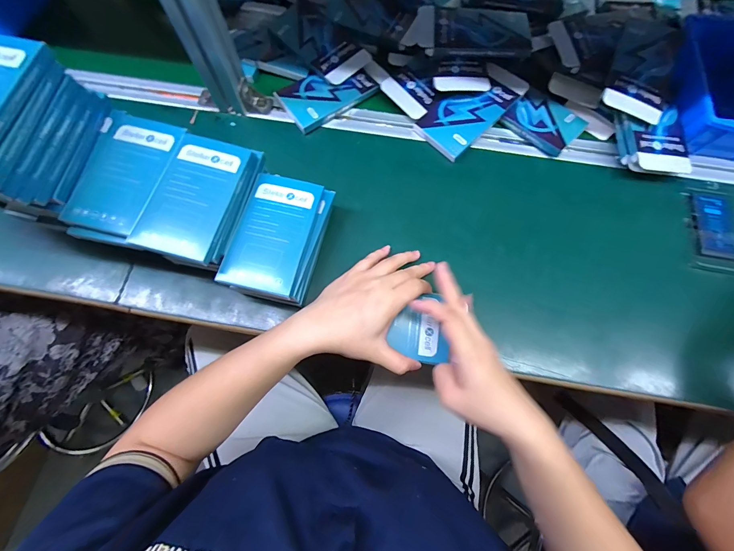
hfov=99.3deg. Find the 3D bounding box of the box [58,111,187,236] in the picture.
[{"bbox_3d":[-0.252,-0.109,0.325,0.087,0.012,0.135,13,75,2],"label":"box"}]

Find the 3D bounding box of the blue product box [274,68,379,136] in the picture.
[{"bbox_3d":[-0.058,-0.262,0.445,0.125,0.015,0.077,-34,74,-10],"label":"blue product box"}]

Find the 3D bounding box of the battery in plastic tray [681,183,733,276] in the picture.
[{"bbox_3d":[0.436,-0.060,0.391,0.063,0.007,0.117,11,71,5],"label":"battery in plastic tray"}]

